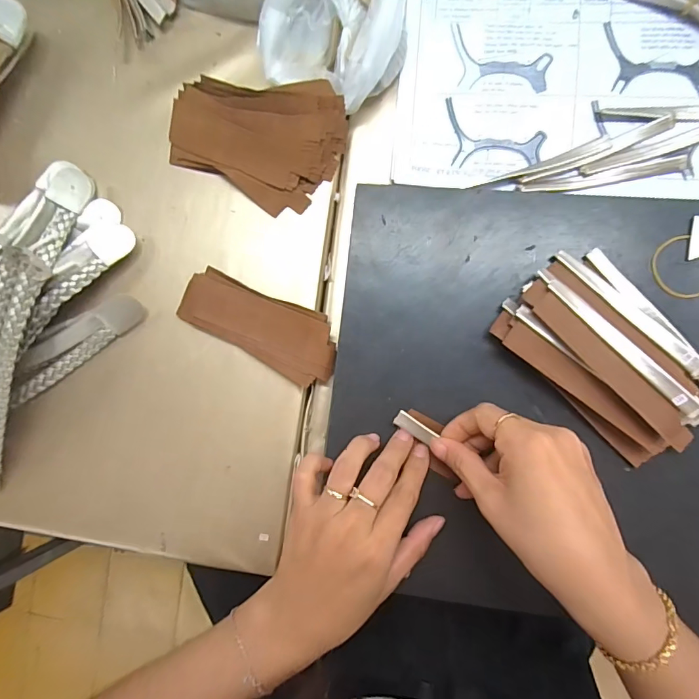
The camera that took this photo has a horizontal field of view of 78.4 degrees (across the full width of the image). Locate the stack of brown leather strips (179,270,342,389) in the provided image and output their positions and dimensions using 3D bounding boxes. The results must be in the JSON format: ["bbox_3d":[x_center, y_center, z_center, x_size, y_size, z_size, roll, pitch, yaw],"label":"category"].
[{"bbox_3d":[-0.072,-0.020,0.344,0.133,0.019,0.053,26,91,5],"label":"stack of brown leather strips"}]

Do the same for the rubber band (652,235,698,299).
[{"bbox_3d":[0.237,-0.056,0.304,0.039,0.004,0.044,-44,76,2],"label":"rubber band"}]

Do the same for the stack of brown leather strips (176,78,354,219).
[{"bbox_3d":[-0.074,-0.175,0.342,0.129,0.034,0.098,30,92,5],"label":"stack of brown leather strips"}]

